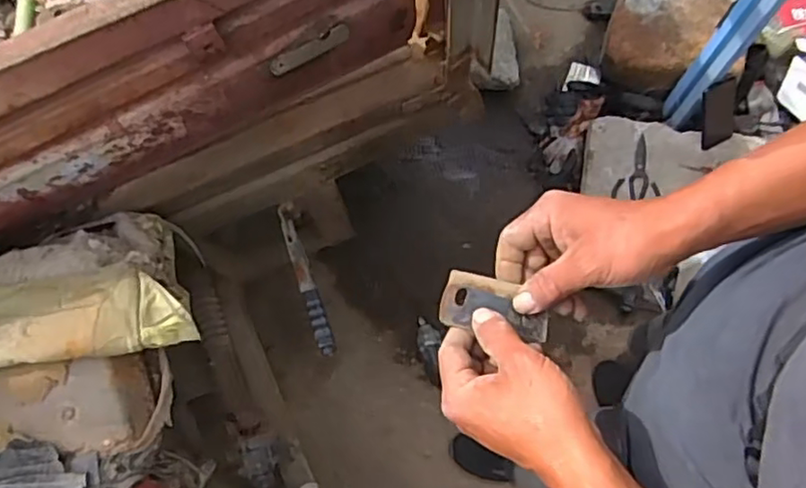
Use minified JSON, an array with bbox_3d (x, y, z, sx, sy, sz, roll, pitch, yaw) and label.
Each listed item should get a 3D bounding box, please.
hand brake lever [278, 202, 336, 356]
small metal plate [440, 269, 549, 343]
[{"bbox_3d":[-0.142,0.044,0.922,0.023,0.032,0.288,-18,48,-8],"label":"hand brake lever"},{"bbox_3d":[0.071,0.046,0.484,0.081,0.010,0.040,12,74,-1],"label":"small metal plate"}]

